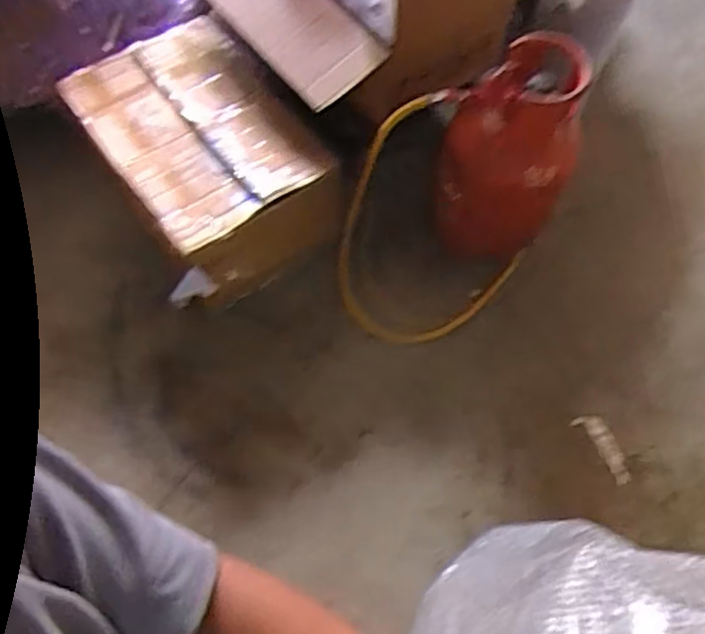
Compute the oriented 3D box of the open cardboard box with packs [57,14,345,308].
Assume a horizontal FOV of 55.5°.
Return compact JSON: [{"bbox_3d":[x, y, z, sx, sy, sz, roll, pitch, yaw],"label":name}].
[{"bbox_3d":[-0.367,-0.342,1.681,0.479,0.359,0.615,-37,71,-19],"label":"open cardboard box with packs"}]

